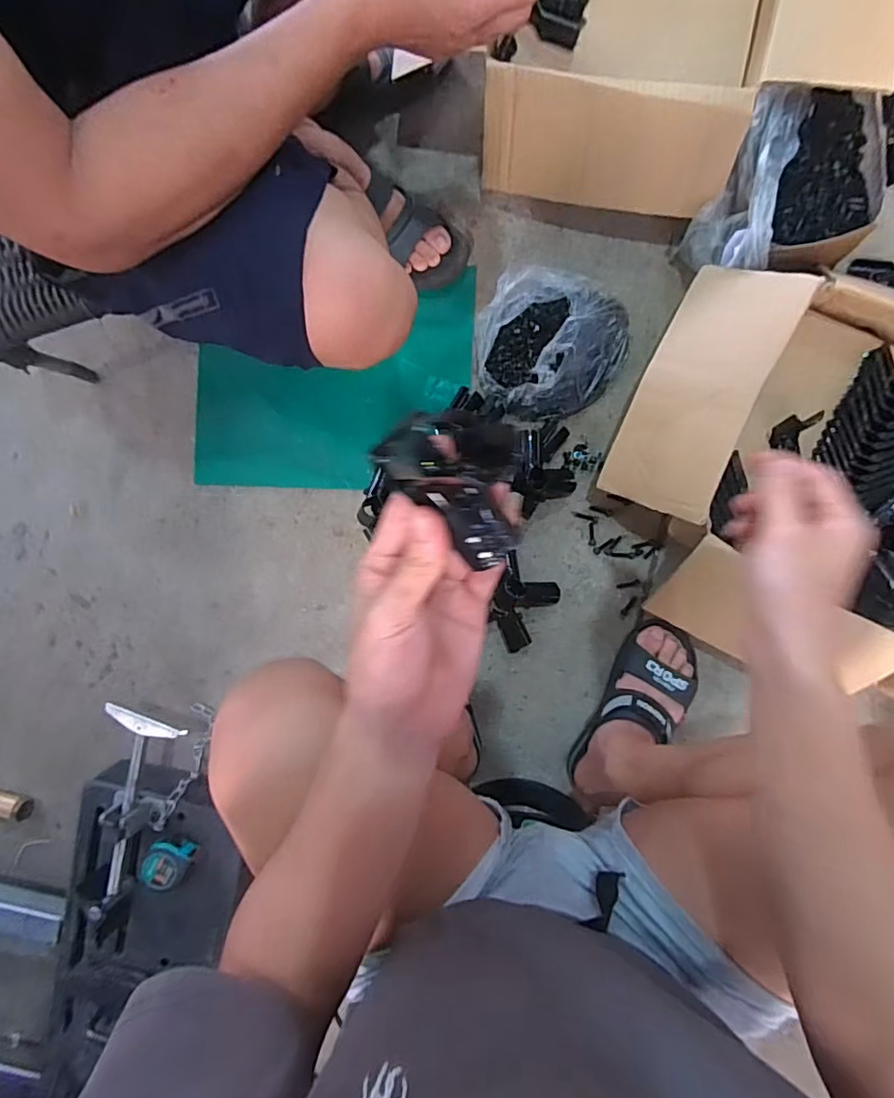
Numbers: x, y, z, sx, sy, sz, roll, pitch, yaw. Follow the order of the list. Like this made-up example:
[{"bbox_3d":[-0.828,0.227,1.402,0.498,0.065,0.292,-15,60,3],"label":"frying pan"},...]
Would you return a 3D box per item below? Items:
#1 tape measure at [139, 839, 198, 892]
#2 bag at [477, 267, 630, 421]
[{"bbox_3d":[-0.366,0.416,0.730,0.058,0.039,0.057,0,91,5],"label":"tape measure"},{"bbox_3d":[0.135,-0.269,0.728,0.188,0.073,0.190,32,94,4],"label":"bag"}]

